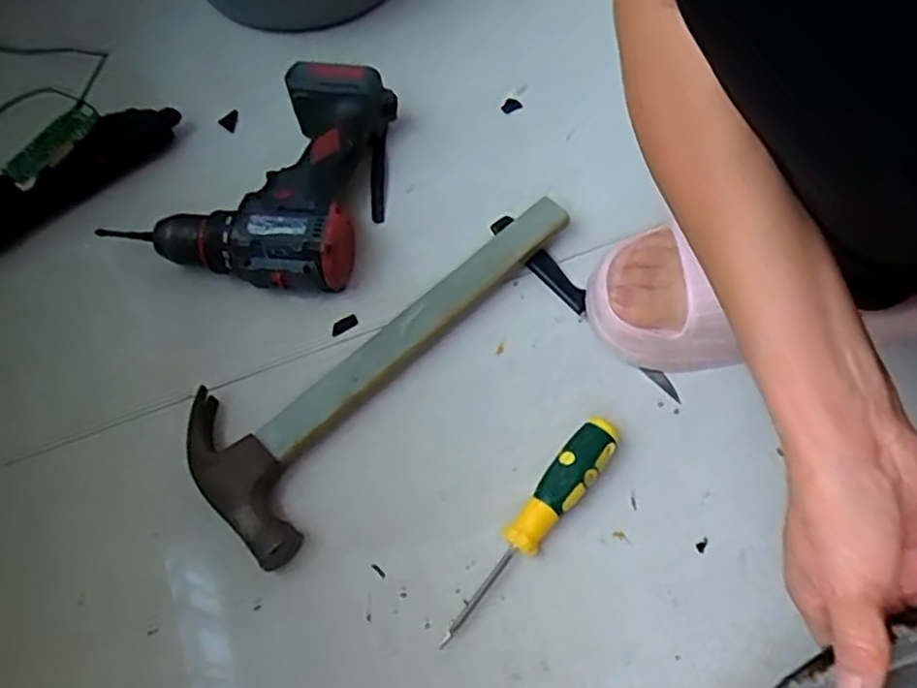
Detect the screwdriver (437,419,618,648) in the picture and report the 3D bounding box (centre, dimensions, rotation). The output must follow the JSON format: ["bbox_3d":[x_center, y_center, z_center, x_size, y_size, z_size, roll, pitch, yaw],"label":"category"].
[{"bbox_3d":[0.045,0.113,0.432,0.028,0.029,0.161,35,68,18],"label":"screwdriver"}]

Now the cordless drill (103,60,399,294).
[{"bbox_3d":[-0.147,-0.132,0.542,0.169,0.070,0.186,7,62,5],"label":"cordless drill"}]

